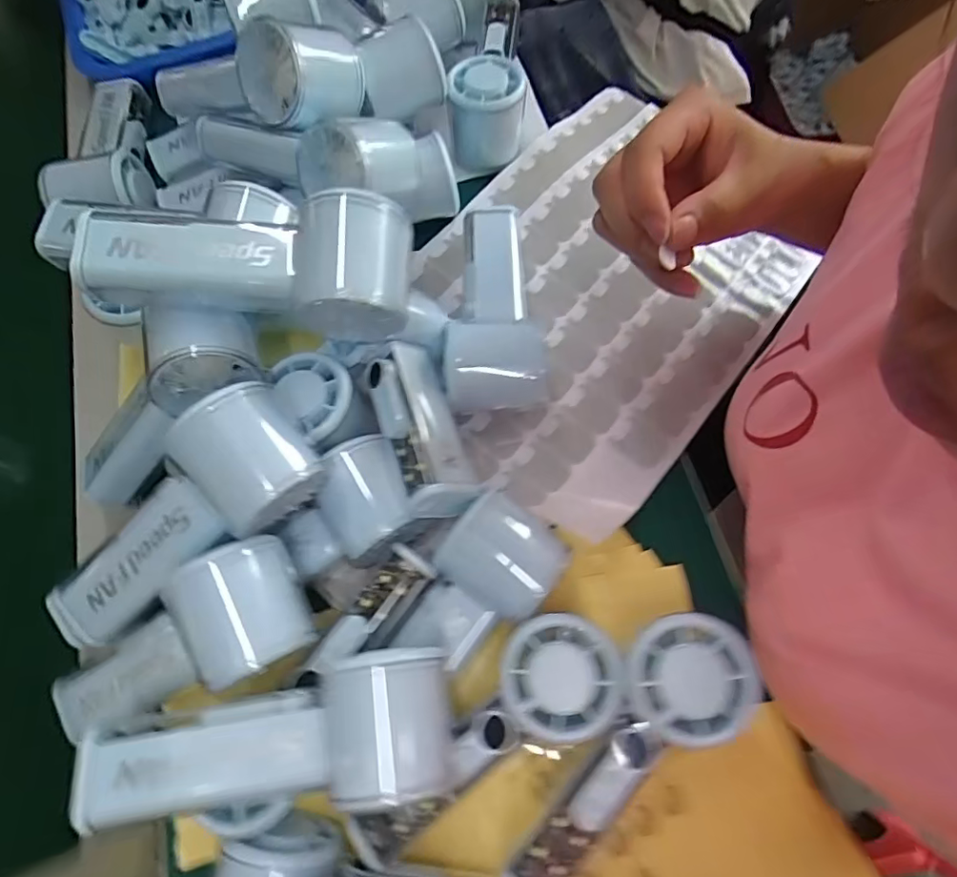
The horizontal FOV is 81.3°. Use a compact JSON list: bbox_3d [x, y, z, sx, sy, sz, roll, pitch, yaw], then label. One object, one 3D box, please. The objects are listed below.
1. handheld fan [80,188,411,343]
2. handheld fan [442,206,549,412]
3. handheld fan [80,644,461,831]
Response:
[{"bbox_3d":[-0.110,-0.087,0.277,0.151,0.046,0.054,0,70,4],"label":"handheld fan"},{"bbox_3d":[0.009,-0.089,0.369,0.061,0.042,0.149,-3,70,2],"label":"handheld fan"},{"bbox_3d":[-0.094,0.134,0.251,0.145,0.048,0.055,-7,70,1],"label":"handheld fan"}]

